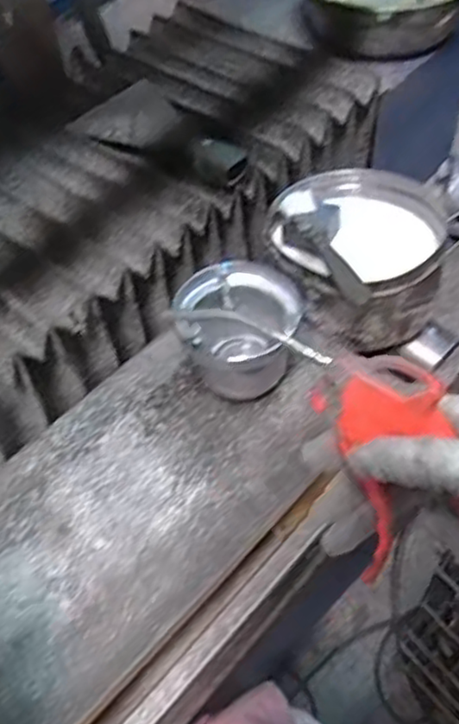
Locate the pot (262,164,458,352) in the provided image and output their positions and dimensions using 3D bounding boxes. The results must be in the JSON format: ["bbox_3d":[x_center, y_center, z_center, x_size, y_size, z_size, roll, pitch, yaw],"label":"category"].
[{"bbox_3d":[0.114,-0.101,0.608,0.153,0.079,0.158,-2,52,3],"label":"pot"}]

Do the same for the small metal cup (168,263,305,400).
[{"bbox_3d":[0.010,-0.028,0.546,0.079,0.076,0.086,-37,58,-22],"label":"small metal cup"}]

